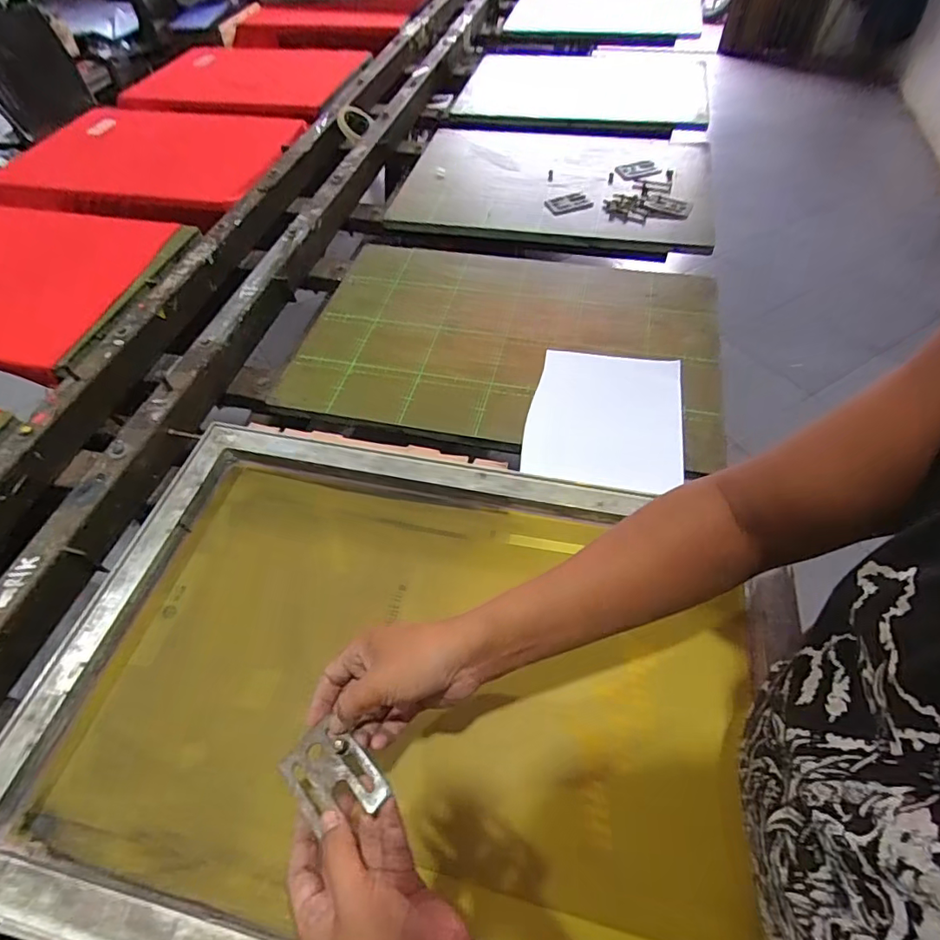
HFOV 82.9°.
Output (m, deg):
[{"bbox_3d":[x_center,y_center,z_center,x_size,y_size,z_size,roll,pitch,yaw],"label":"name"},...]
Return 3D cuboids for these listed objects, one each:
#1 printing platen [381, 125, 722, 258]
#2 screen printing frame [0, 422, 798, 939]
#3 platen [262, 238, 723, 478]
[{"bbox_3d":[0.169,-0.583,1.067,0.616,0.034,0.396,7,53,7],"label":"printing platen"},{"bbox_3d":[-0.058,0.183,0.490,0.644,0.036,0.465,9,54,9],"label":"screen printing frame"},{"bbox_3d":[0.058,-0.210,0.804,0.595,0.033,0.421,10,54,10],"label":"platen"}]

